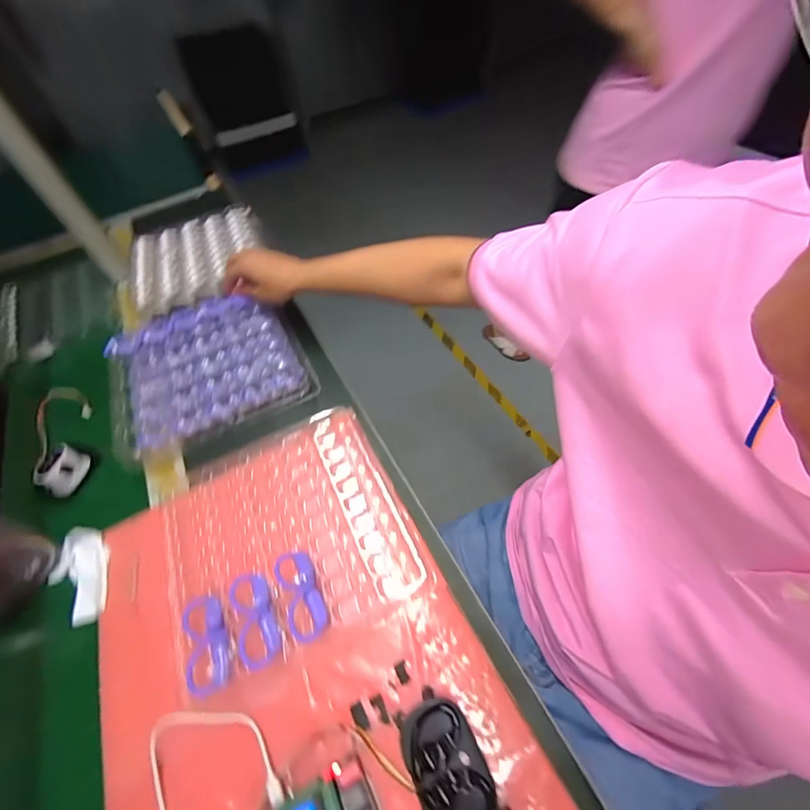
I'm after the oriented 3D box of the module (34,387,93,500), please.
[{"bbox_3d":[-0.495,0.051,0.555,0.067,0.050,0.156,-21,55,-9],"label":"module"}]

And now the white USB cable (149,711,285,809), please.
[{"bbox_3d":[-0.173,0.319,0.323,0.111,0.017,0.125,-38,59,-20],"label":"white USB cable"}]

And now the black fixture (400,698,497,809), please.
[{"bbox_3d":[0.034,0.293,0.318,0.058,0.026,0.086,-25,55,-12],"label":"black fixture"}]

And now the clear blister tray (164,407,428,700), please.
[{"bbox_3d":[-0.136,0.139,0.445,0.253,0.033,0.245,-23,55,-11],"label":"clear blister tray"}]

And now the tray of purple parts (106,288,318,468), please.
[{"bbox_3d":[-0.297,-0.064,0.587,0.260,0.059,0.243,-26,56,-13],"label":"tray of purple parts"}]

